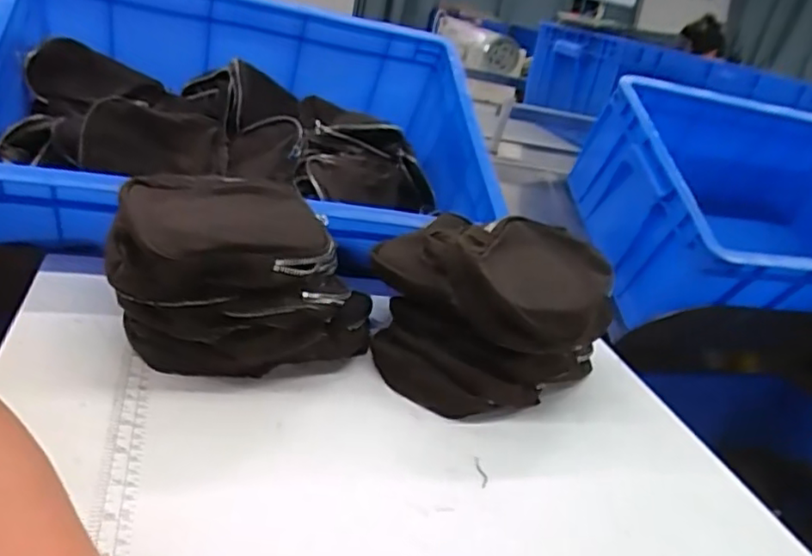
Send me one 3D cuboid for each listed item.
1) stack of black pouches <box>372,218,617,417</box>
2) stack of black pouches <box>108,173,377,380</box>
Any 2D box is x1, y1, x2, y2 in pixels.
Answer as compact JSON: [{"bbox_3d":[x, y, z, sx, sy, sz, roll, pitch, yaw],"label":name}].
[{"bbox_3d":[0.077,0.022,0.538,0.205,0.097,0.161,8,25,-10],"label":"stack of black pouches"},{"bbox_3d":[-0.120,-0.007,0.477,0.182,0.108,0.125,2,27,-7],"label":"stack of black pouches"}]

